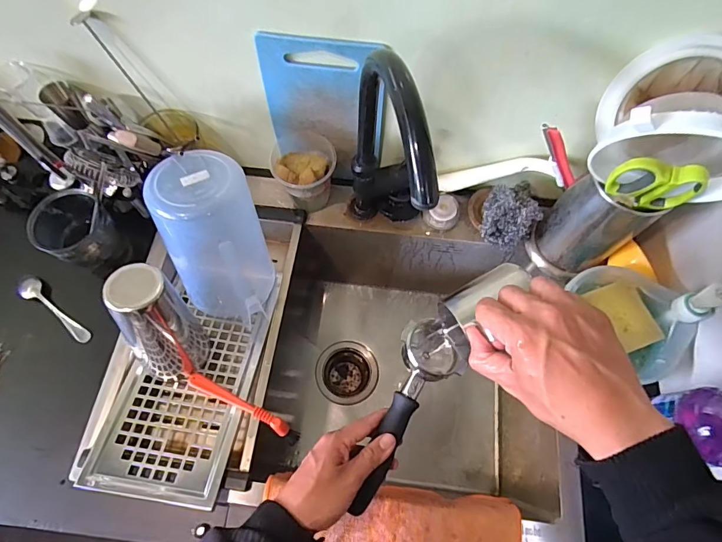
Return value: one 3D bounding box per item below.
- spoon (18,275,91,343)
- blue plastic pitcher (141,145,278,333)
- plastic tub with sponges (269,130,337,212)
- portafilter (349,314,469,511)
[{"bbox_3d":[-0.422,0.051,0.578,0.140,0.014,0.028,37,70,14],"label":"spoon"},{"bbox_3d":[-0.185,-0.030,0.546,0.103,0.200,0.147,-2,66,-2],"label":"blue plastic pitcher"},{"bbox_3d":[-0.078,-0.138,0.606,0.082,0.099,0.090,0,66,-1],"label":"plastic tub with sponges"},{"bbox_3d":[0.053,0.169,0.484,0.079,0.061,0.228,22,78,9],"label":"portafilter"}]

